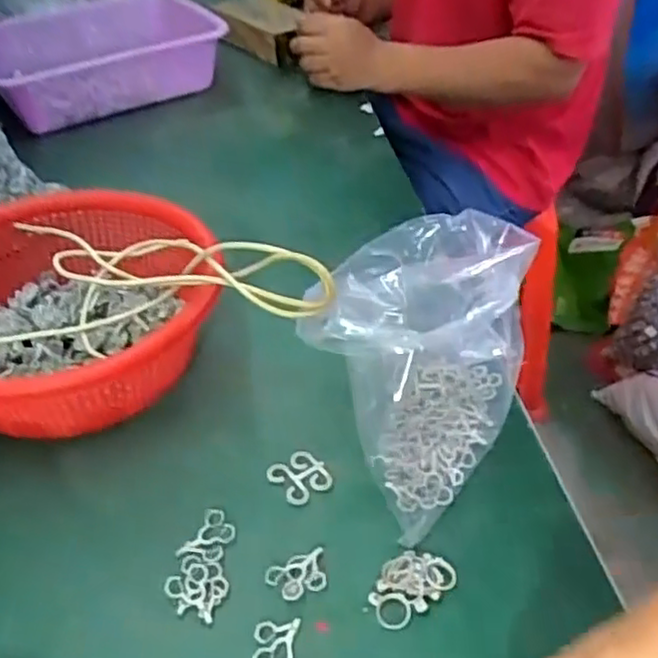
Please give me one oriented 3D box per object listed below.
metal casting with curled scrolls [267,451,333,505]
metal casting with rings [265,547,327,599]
[{"bbox_3d":[-0.019,0.097,0.467,0.033,0.005,0.036,-26,46,-28],"label":"metal casting with curled scrolls"},{"bbox_3d":[-0.017,0.144,0.413,0.036,0.004,0.026,-16,42,-18],"label":"metal casting with rings"}]

